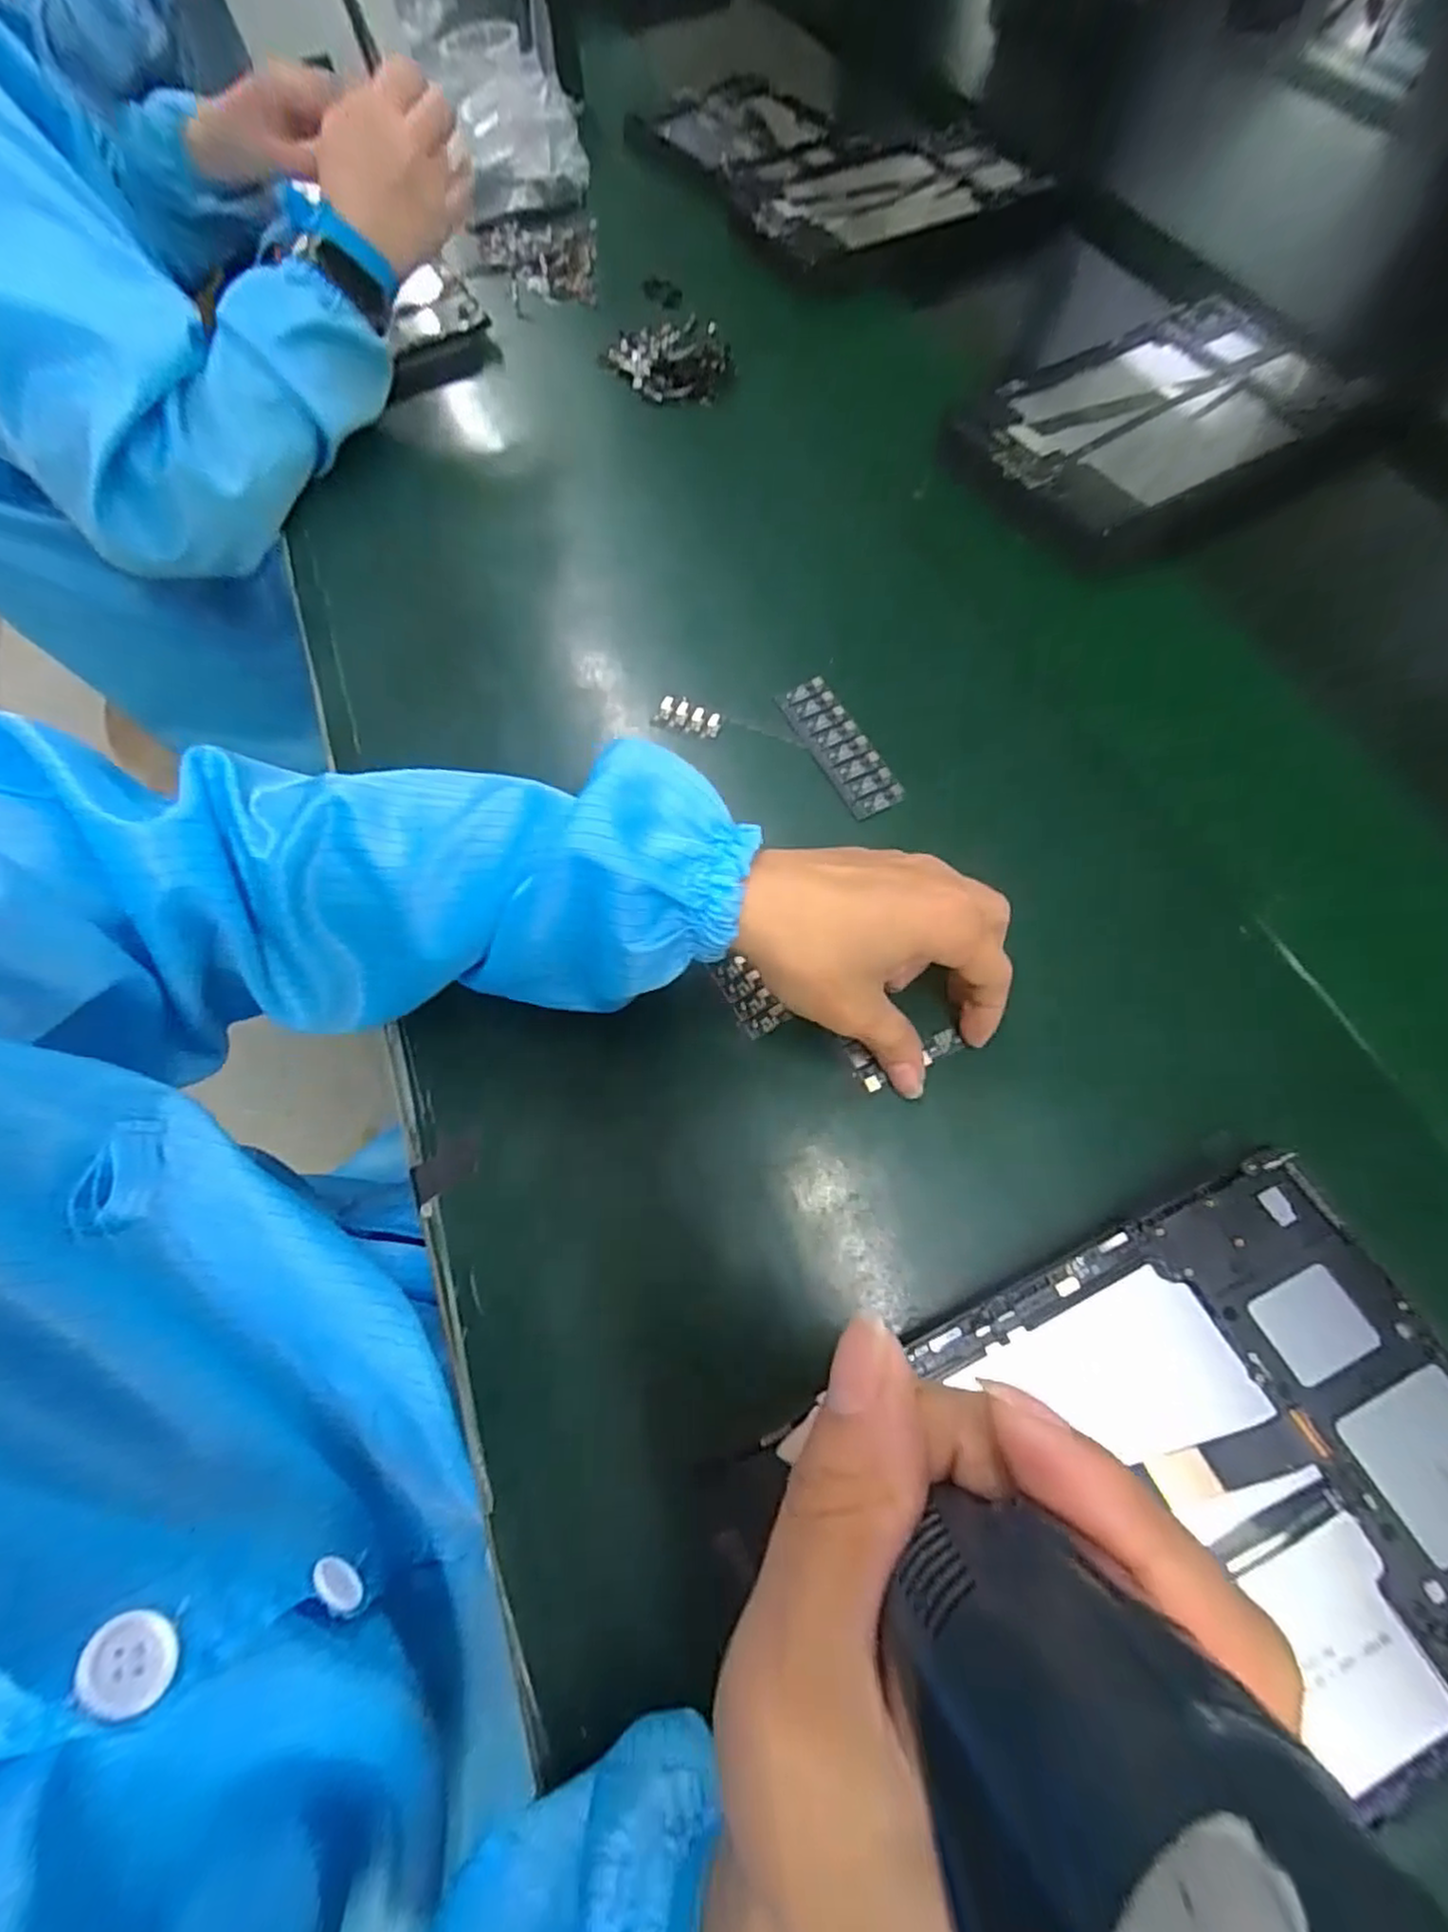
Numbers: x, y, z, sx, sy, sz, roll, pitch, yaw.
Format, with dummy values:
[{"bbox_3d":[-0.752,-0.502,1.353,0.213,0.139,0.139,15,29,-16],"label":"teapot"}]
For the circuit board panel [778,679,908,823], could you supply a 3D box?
[{"bbox_3d":[0.061,-0.115,0.377,0.029,0.008,0.087,-25,67,-9],"label":"circuit board panel"}]

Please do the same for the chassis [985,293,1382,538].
[{"bbox_3d":[0.276,-0.356,0.458,0.232,0.015,0.139,-28,67,-10],"label":"chassis"}]

